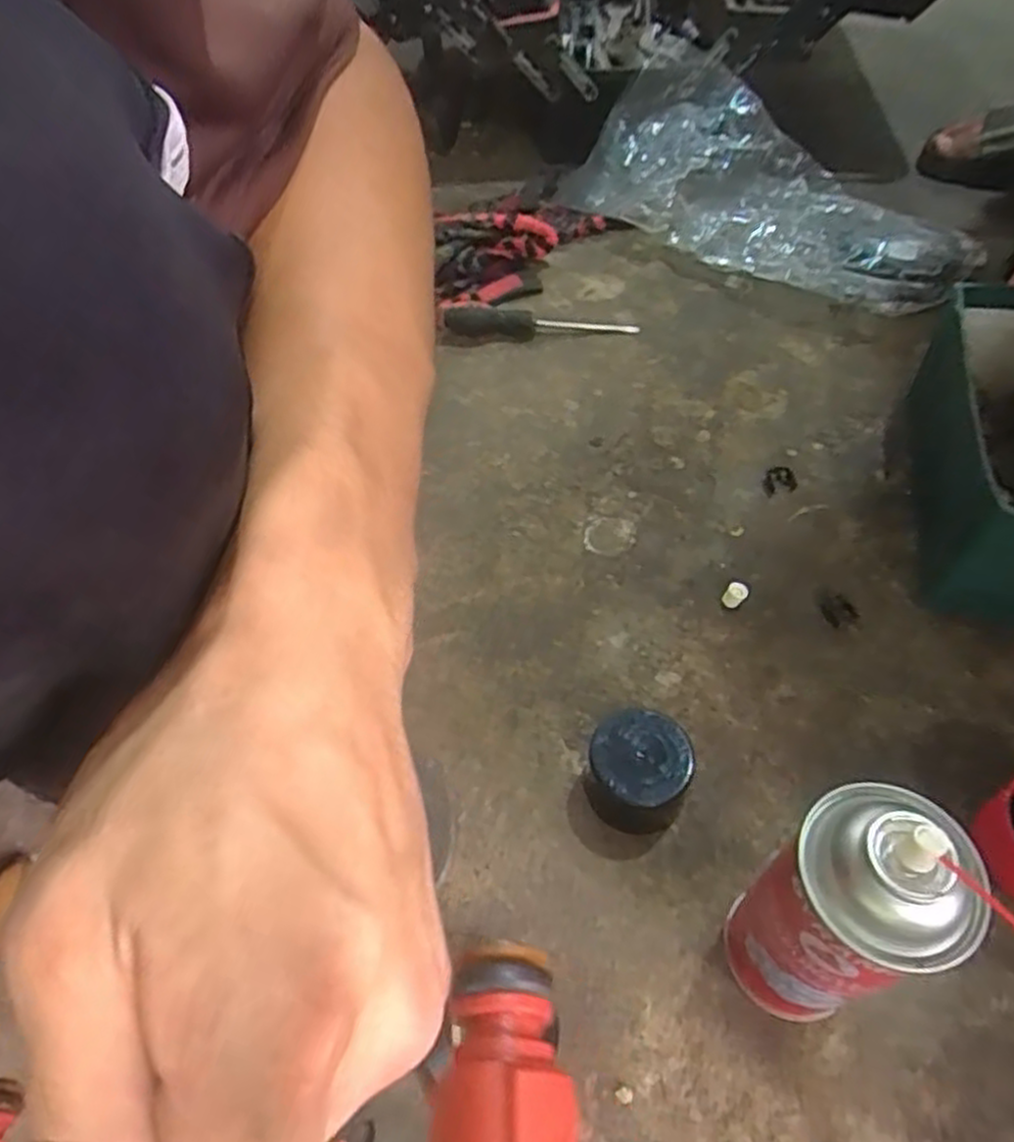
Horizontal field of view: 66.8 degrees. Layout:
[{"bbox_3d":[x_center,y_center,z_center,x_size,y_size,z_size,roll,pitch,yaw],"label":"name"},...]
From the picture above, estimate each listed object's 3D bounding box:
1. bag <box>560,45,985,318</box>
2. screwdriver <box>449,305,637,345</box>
[{"bbox_3d":[0.251,-0.391,0.773,0.224,0.081,0.411,-32,59,-17],"label":"bag"},{"bbox_3d":[0.032,-0.237,0.734,0.179,0.025,0.024,3,56,6],"label":"screwdriver"}]

